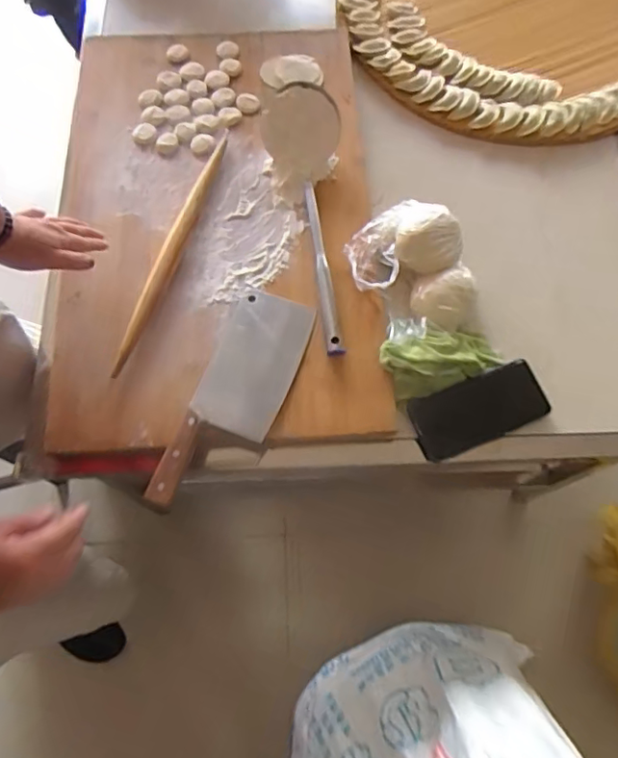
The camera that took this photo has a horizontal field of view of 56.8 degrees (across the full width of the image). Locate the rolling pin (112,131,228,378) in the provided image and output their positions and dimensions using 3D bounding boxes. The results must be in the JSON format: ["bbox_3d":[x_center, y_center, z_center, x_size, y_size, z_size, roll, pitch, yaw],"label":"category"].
[{"bbox_3d":[-0.179,-0.178,0.758,0.019,0.017,0.379,18,70,5],"label":"rolling pin"}]

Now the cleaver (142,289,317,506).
[{"bbox_3d":[-0.084,0.019,0.683,0.103,0.029,0.287,19,70,5],"label":"cleaver"}]

